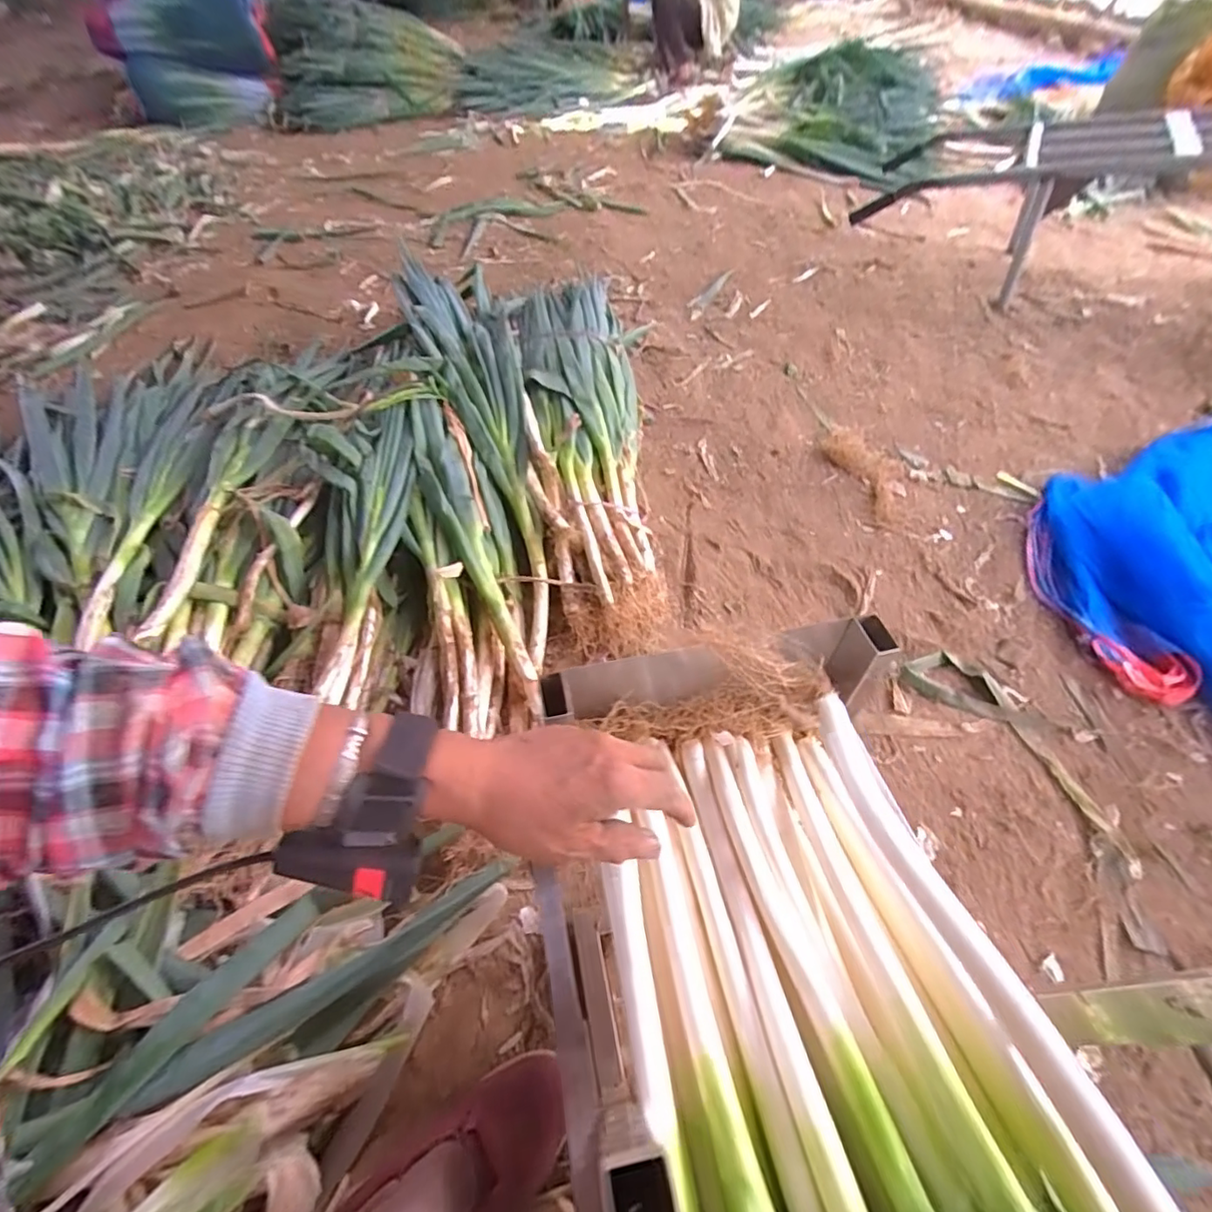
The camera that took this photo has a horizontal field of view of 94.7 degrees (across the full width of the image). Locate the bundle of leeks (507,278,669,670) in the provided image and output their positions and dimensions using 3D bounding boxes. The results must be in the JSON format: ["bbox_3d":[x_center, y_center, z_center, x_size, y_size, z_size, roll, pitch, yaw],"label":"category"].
[{"bbox_3d":[-0.038,-0.308,0.980,0.214,0.157,0.837,-7,53,-4],"label":"bundle of leeks"}]

